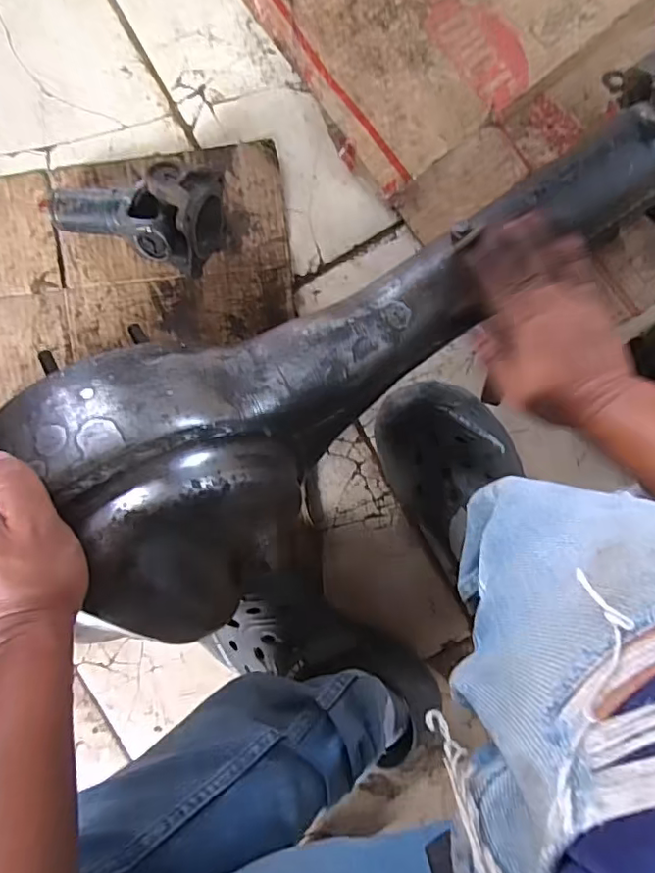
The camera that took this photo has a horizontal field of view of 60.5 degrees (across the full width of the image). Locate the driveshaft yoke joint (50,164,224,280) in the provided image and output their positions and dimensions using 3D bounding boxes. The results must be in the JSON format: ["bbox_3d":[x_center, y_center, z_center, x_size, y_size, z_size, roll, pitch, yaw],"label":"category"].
[{"bbox_3d":[-0.178,-0.212,0.516,0.155,0.090,0.088,16,97,2],"label":"driveshaft yoke joint"}]

